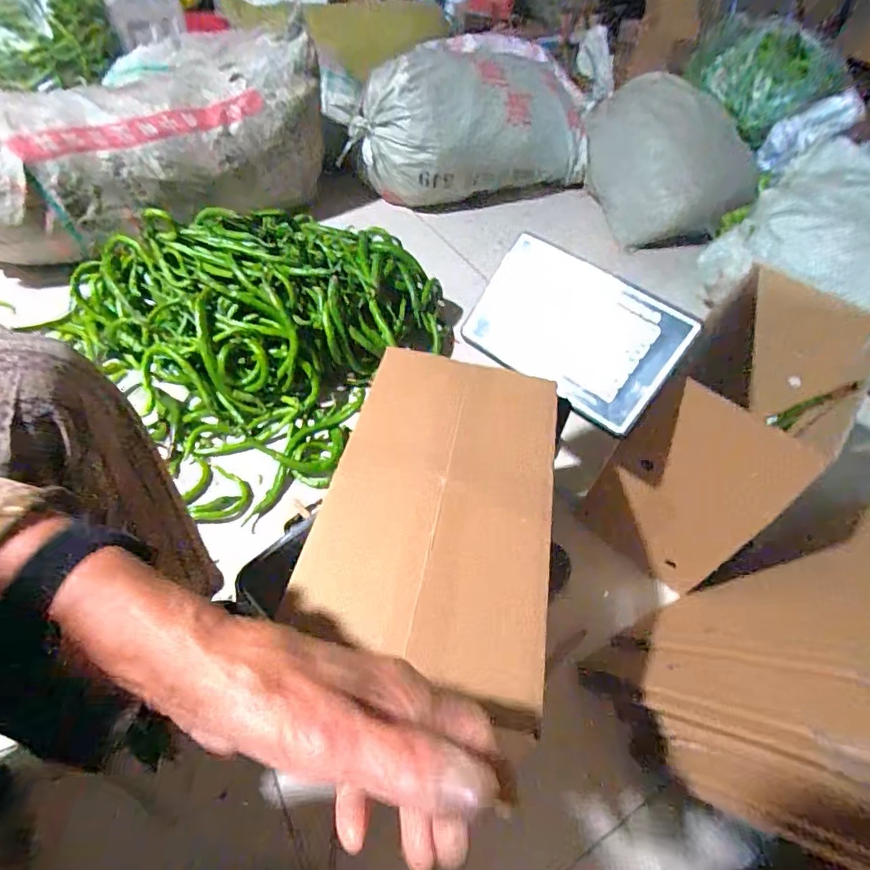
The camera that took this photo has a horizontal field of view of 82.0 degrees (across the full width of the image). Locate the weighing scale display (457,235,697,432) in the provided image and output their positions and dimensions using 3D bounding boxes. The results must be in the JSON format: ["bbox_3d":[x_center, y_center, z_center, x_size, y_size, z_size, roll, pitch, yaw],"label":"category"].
[{"bbox_3d":[0.161,-0.124,0.592,0.237,0.146,0.038,39,13,29],"label":"weighing scale display"}]

